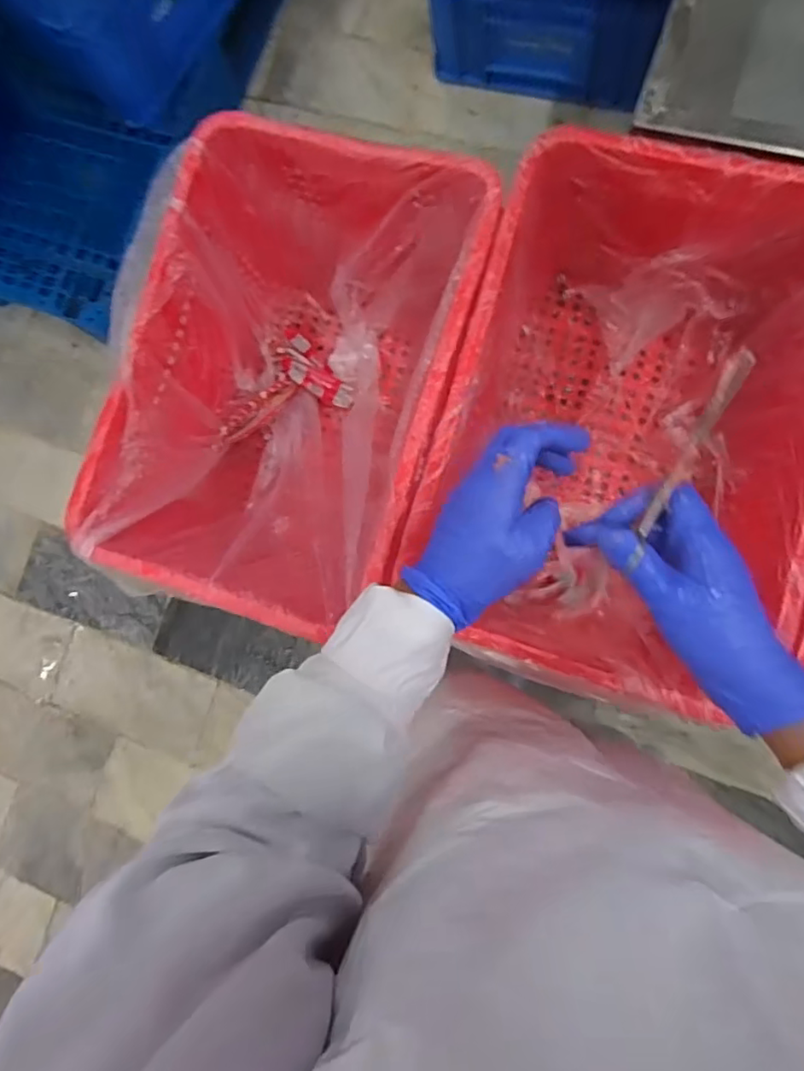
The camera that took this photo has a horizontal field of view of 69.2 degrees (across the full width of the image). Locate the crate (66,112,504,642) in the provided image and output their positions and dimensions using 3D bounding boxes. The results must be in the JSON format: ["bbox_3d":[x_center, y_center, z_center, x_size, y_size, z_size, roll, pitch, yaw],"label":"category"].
[{"bbox_3d":[-0.129,-0.170,0.719,0.367,0.259,0.499,17,87,6],"label":"crate"}]

